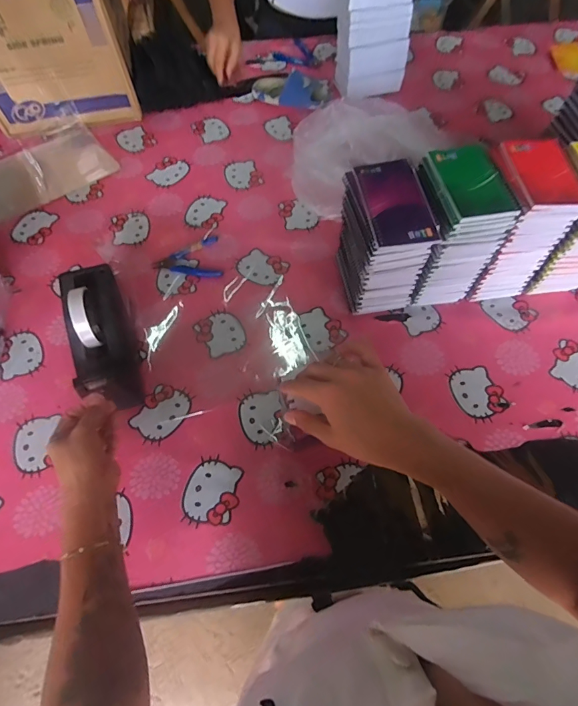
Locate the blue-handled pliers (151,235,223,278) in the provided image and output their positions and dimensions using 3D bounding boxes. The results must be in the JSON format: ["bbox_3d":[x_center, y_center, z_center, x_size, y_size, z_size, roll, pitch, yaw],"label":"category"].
[{"bbox_3d":[-0.176,-0.173,0.735,0.116,0.007,0.088,0,63,-1],"label":"blue-handled pliers"}]

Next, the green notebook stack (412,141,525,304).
[{"bbox_3d":[0.239,-0.183,0.634,0.102,0.201,0.134,-7,63,-5],"label":"green notebook stack"}]

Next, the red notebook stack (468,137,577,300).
[{"bbox_3d":[0.342,-0.197,0.644,0.100,0.198,0.138,-5,63,-3],"label":"red notebook stack"}]

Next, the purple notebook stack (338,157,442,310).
[{"bbox_3d":[0.140,-0.161,0.627,0.097,0.191,0.149,-13,64,-8],"label":"purple notebook stack"}]

